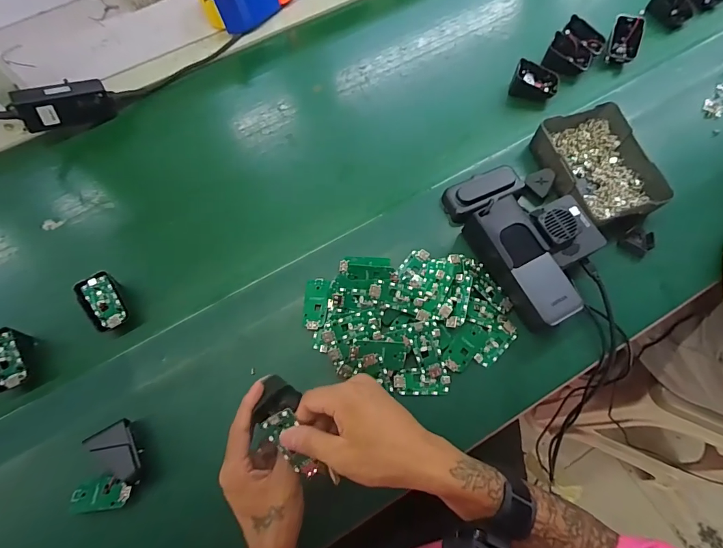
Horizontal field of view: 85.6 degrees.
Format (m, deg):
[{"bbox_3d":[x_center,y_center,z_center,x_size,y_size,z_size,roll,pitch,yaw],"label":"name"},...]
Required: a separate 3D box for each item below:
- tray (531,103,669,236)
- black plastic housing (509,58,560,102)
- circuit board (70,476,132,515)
[{"bbox_3d":[0.316,-0.141,0.525,0.132,0.048,0.172,-19,68,-5],"label":"tray"},{"bbox_3d":[0.265,-0.292,0.594,0.066,0.036,0.037,14,69,8],"label":"black plastic housing"},{"bbox_3d":[-0.274,0.232,0.410,0.065,0.013,0.031,-9,68,-2],"label":"circuit board"}]

